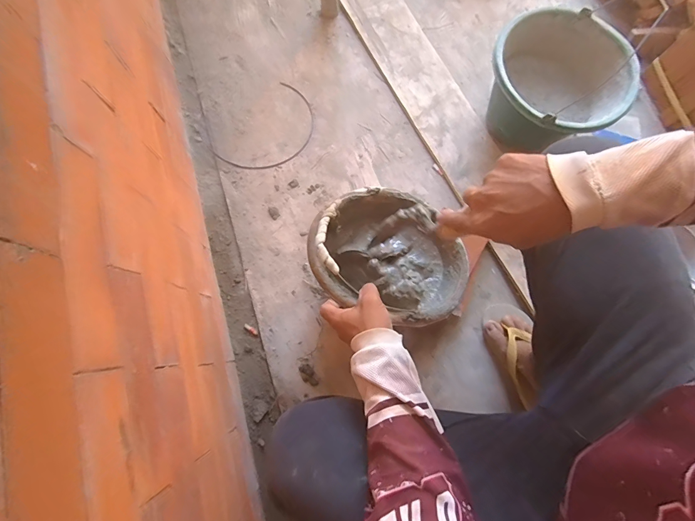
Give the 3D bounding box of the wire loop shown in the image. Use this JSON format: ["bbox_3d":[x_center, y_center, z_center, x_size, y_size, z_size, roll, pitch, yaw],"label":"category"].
[{"bbox_3d":[-0.174,-0.291,0.816,0.155,0.004,0.248,42,80,8],"label":"wire loop"}]

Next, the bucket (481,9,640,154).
[{"bbox_3d":[0.416,-0.356,0.757,0.261,0.181,0.261,0,78,-1],"label":"bucket"}]

